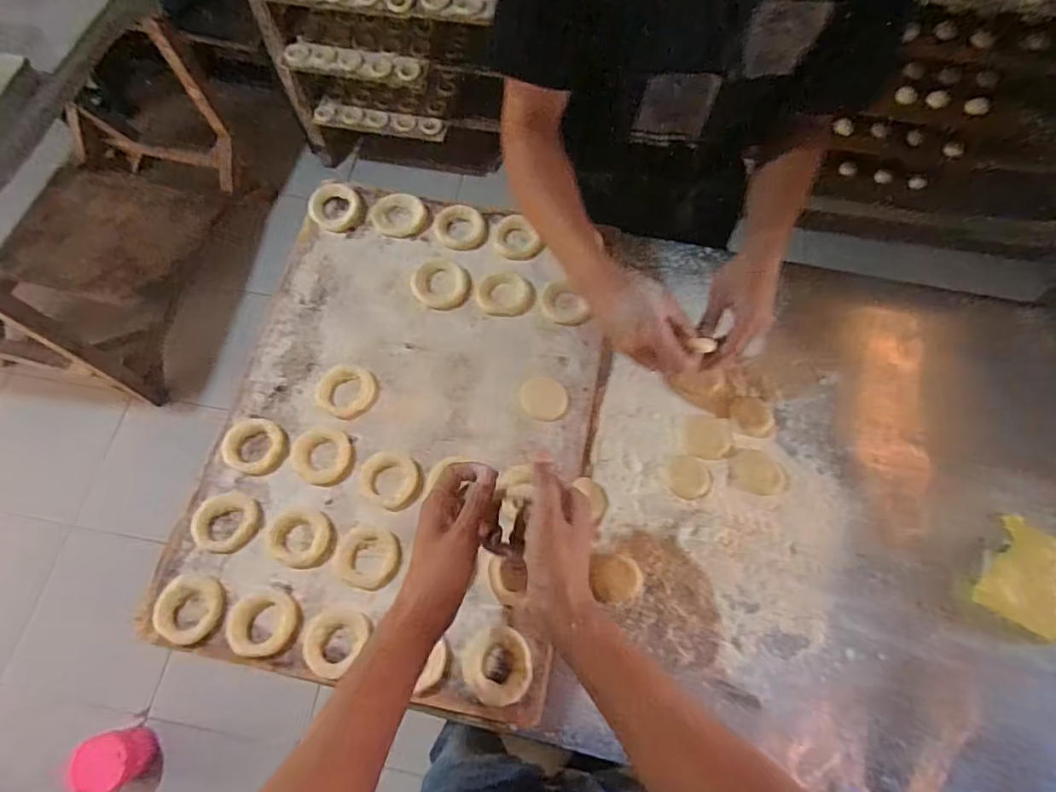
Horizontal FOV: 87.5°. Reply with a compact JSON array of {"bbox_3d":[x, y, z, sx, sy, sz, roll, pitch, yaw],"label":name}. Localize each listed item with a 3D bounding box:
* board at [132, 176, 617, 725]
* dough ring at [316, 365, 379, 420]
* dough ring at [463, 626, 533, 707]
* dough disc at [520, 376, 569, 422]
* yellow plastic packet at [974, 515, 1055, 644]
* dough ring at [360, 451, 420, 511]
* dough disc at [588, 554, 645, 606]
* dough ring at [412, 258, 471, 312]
[{"bbox_3d":[-0.139,0.017,0.666,0.422,0.021,0.590,11,69,3],"label":"board"},{"bbox_3d":[-0.221,-0.006,0.670,0.070,0.010,0.064,0,69,-1],"label":"dough ring"},{"bbox_3d":[-0.030,0.274,0.561,0.069,0.012,0.071,0,69,-1],"label":"dough ring"},{"bbox_3d":[0.020,0.003,0.671,0.052,0.006,0.060,-40,74,-15],"label":"dough disc"},{"bbox_3d":[0.557,0.201,0.598,0.094,0.034,0.112,33,72,11],"label":"yellow plastic packet"},{"bbox_3d":[-0.156,0.094,0.630,0.064,0.011,0.061,0,69,-1],"label":"dough ring"},{"bbox_3d":[0.102,0.206,0.620,0.052,0.006,0.051,3,68,0],"label":"dough disc"},{"bbox_3d":[-0.113,-0.146,0.725,0.076,0.010,0.070,0,69,-1],"label":"dough ring"}]

